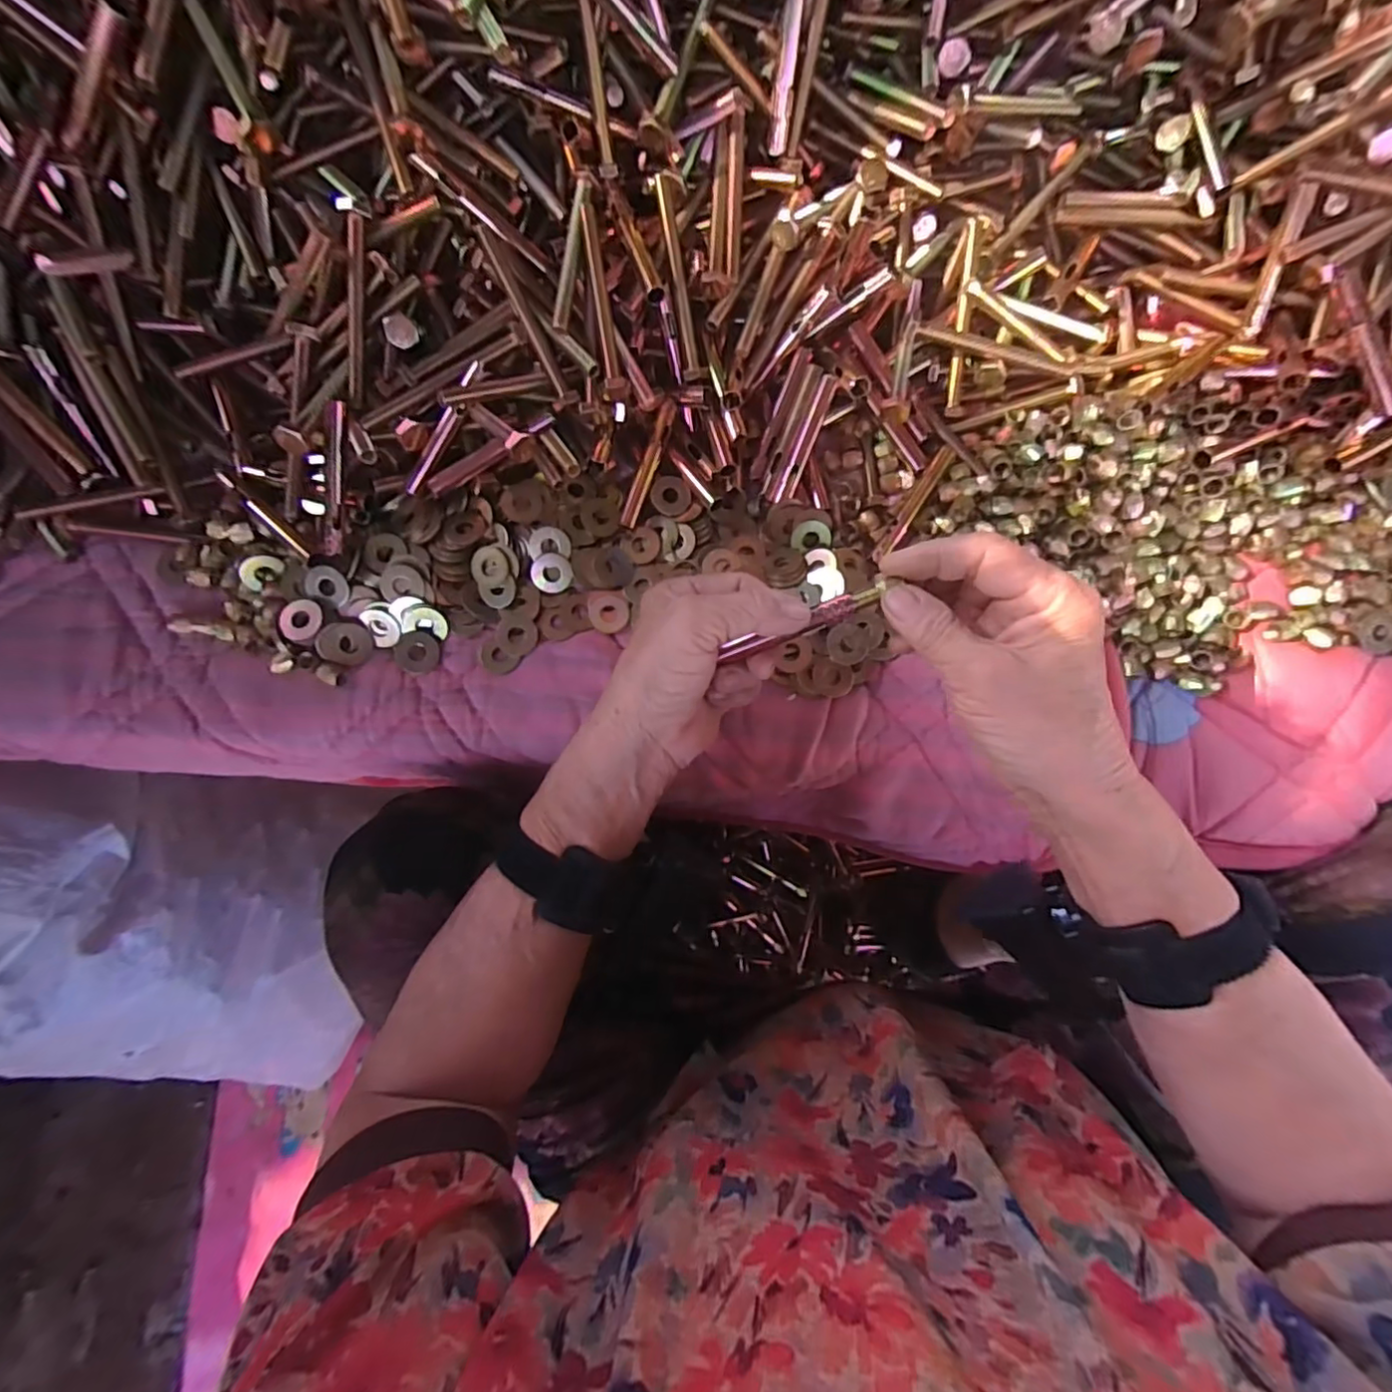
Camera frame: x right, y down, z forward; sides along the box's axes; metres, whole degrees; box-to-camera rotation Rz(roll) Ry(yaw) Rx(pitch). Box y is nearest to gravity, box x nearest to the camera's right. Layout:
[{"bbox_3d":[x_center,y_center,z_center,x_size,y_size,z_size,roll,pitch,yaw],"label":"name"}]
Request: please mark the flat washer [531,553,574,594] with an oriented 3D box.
[{"bbox_3d":[-0.088,-0.075,0.371,0.024,0.005,0.024,-6,114,-15],"label":"flat washer"}]

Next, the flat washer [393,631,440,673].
[{"bbox_3d":[-0.167,-0.026,0.361,0.027,0.004,0.025,0,90,-5],"label":"flat washer"}]

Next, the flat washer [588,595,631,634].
[{"bbox_3d":[-0.054,-0.050,0.368,0.025,0.005,0.025,7,81,4],"label":"flat washer"}]

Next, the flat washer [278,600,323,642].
[{"bbox_3d":[-0.225,-0.043,0.343,0.022,0.004,0.024,1,80,-7],"label":"flat washer"}]

